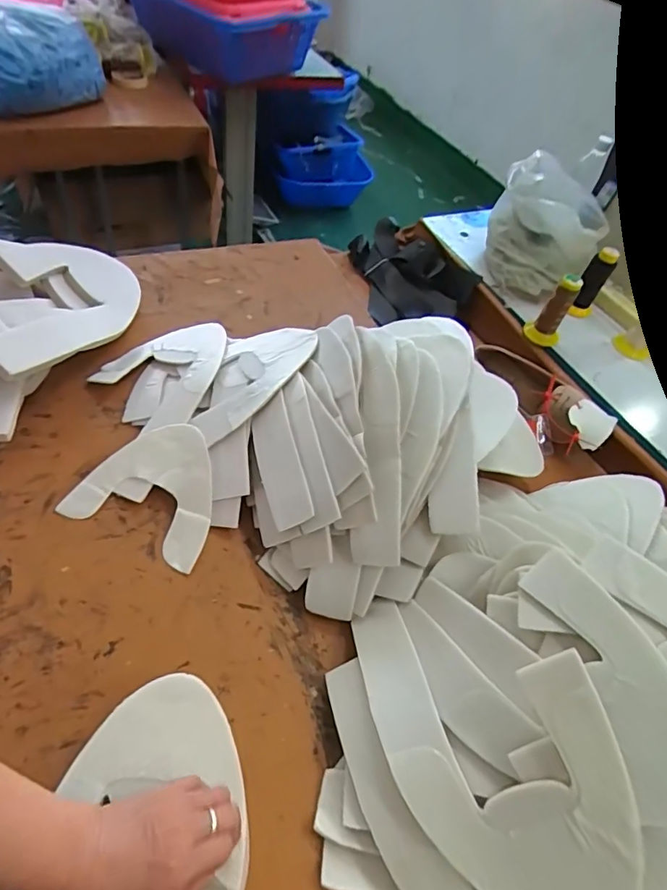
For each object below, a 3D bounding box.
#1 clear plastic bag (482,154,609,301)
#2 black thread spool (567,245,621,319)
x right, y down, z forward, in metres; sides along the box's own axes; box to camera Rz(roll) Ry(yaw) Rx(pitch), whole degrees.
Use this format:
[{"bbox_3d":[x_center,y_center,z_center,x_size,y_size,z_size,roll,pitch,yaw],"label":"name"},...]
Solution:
[{"bbox_3d":[0.392,-0.387,0.927,0.178,0.192,0.174,11,51,-3],"label":"clear plastic bag"},{"bbox_3d":[0.470,-0.294,0.914,0.048,0.112,0.051,30,53,12],"label":"black thread spool"}]

